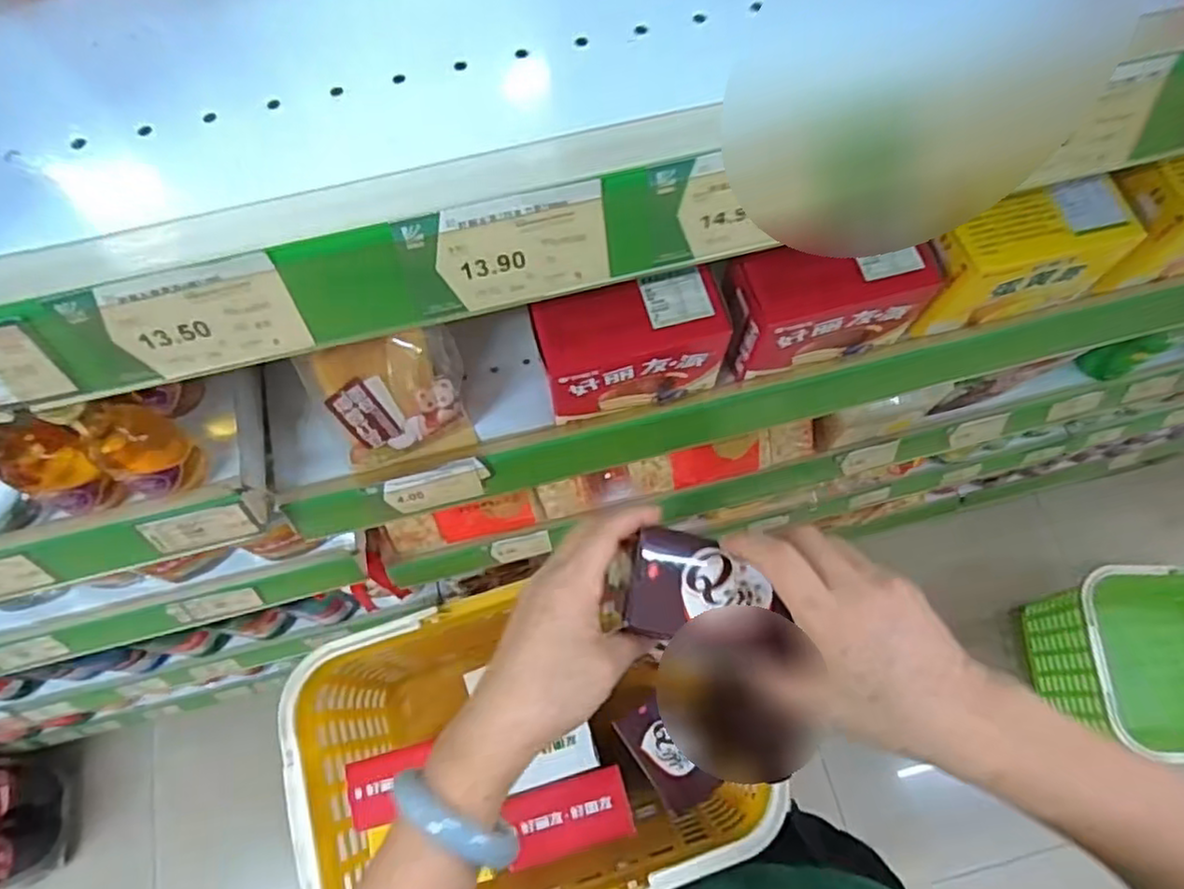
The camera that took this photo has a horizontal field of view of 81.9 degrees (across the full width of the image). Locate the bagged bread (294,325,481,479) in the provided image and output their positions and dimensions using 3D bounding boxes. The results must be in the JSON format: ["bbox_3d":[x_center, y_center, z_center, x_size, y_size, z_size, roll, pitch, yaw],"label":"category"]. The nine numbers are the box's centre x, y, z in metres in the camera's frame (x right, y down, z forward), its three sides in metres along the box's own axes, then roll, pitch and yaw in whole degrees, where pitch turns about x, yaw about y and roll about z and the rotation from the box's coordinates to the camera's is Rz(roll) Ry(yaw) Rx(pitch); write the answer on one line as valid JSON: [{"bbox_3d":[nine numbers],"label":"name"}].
[{"bbox_3d":[-0.118,-0.027,0.417,0.084,0.073,0.057,-18,71,-6],"label":"bagged bread"}]

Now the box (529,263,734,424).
[{"bbox_3d":[0.020,-0.059,0.414,0.110,0.070,0.056,-15,71,-5],"label":"box"}]

